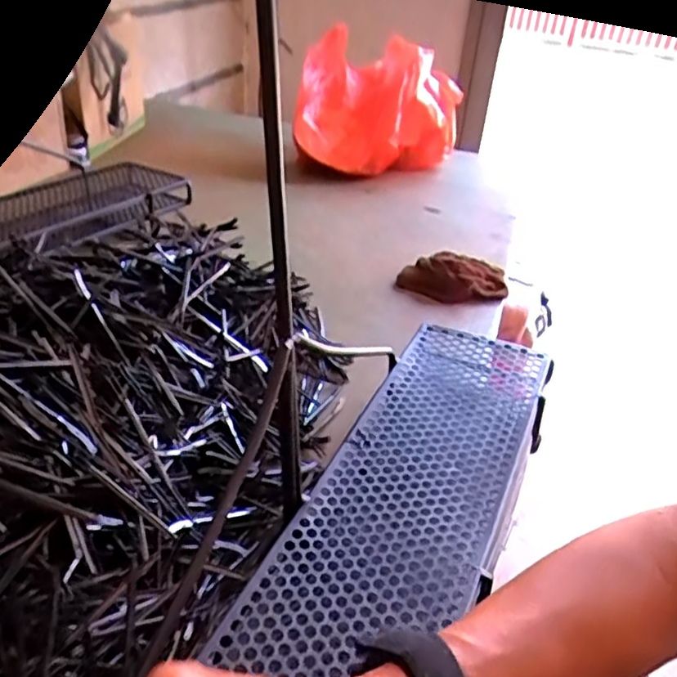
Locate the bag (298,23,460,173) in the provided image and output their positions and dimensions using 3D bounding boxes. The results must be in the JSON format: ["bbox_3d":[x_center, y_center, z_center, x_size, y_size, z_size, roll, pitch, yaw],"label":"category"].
[{"bbox_3d":[0.079,-0.462,1.252,0.314,0.225,0.243,2,34,-4],"label":"bag"}]

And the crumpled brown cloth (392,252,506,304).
[{"bbox_3d":[0.169,-0.087,0.924,0.161,0.050,0.069,6,34,2],"label":"crumpled brown cloth"}]

